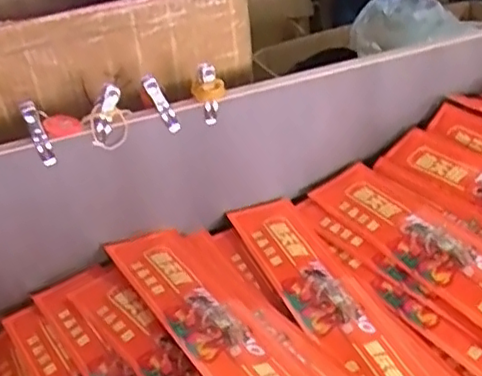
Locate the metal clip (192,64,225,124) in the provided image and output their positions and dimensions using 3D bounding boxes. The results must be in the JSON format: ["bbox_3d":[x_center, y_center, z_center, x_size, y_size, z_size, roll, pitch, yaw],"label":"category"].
[{"bbox_3d":[-0.032,-0.094,0.645,0.031,0.058,0.020,-6,31,-1],"label":"metal clip"}]

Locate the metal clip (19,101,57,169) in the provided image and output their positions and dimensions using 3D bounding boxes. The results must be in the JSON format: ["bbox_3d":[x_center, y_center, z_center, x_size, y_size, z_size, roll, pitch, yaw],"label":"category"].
[{"bbox_3d":[-0.188,-0.050,0.603,0.017,0.065,0.019,-15,32,-13],"label":"metal clip"}]

